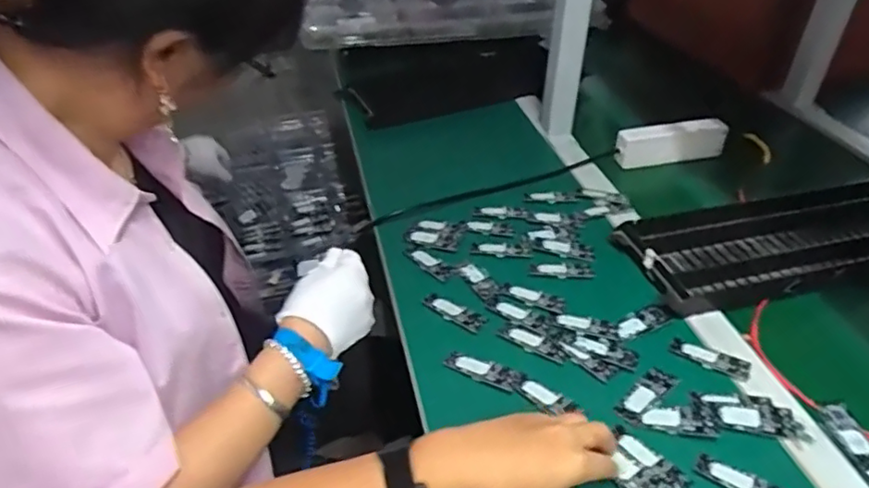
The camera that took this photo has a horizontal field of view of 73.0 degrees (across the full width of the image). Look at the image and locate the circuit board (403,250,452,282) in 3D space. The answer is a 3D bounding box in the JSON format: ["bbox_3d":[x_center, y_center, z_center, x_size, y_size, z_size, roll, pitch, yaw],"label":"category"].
[{"bbox_3d":[-0.006,0.021,0.689,0.066,0.004,0.024,31,49,33],"label":"circuit board"}]

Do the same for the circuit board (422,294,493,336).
[{"bbox_3d":[0.025,0.074,0.623,0.082,0.005,0.023,24,45,27],"label":"circuit board"}]

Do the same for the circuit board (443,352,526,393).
[{"bbox_3d":[0.047,0.123,0.565,0.076,0.004,0.026,15,42,19],"label":"circuit board"}]

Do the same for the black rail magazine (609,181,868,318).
[{"bbox_3d":[0.434,-0.006,0.692,0.405,0.035,0.160,-9,40,-10],"label":"black rail magazine"}]

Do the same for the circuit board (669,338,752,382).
[{"bbox_3d":[0.270,0.112,0.575,0.072,0.004,0.026,18,43,22],"label":"circuit board"}]

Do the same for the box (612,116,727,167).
[{"bbox_3d":[0.357,-0.152,0.884,0.173,0.054,0.031,-11,40,-12],"label":"box"}]

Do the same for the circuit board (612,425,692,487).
[{"bbox_3d":[0.170,0.188,0.490,0.058,0.009,0.070,-19,44,-38],"label":"circuit board"}]

